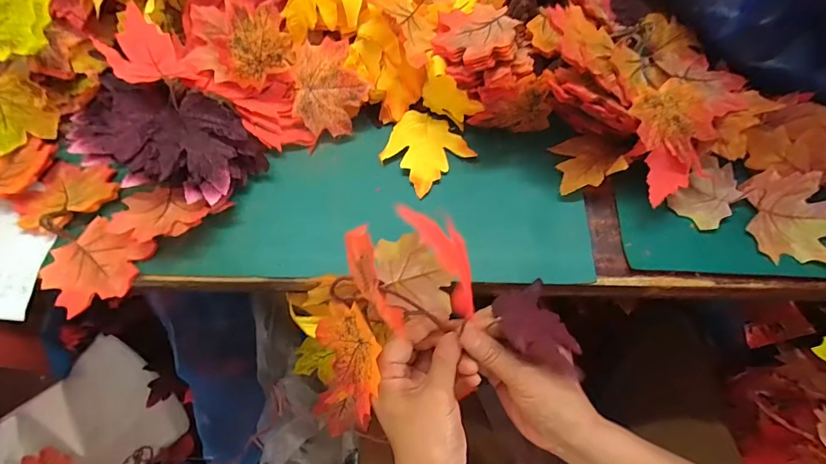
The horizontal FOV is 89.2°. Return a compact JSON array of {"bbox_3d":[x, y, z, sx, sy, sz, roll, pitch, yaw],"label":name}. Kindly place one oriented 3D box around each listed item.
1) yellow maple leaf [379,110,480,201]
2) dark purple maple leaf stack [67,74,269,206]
[{"bbox_3d":[0.011,-0.088,0.435,0.078,0.009,0.079,-40,70,-16],"label":"yellow maple leaf"},{"bbox_3d":[-0.229,-0.087,0.401,0.157,0.052,0.101,13,65,7],"label":"dark purple maple leaf stack"}]

